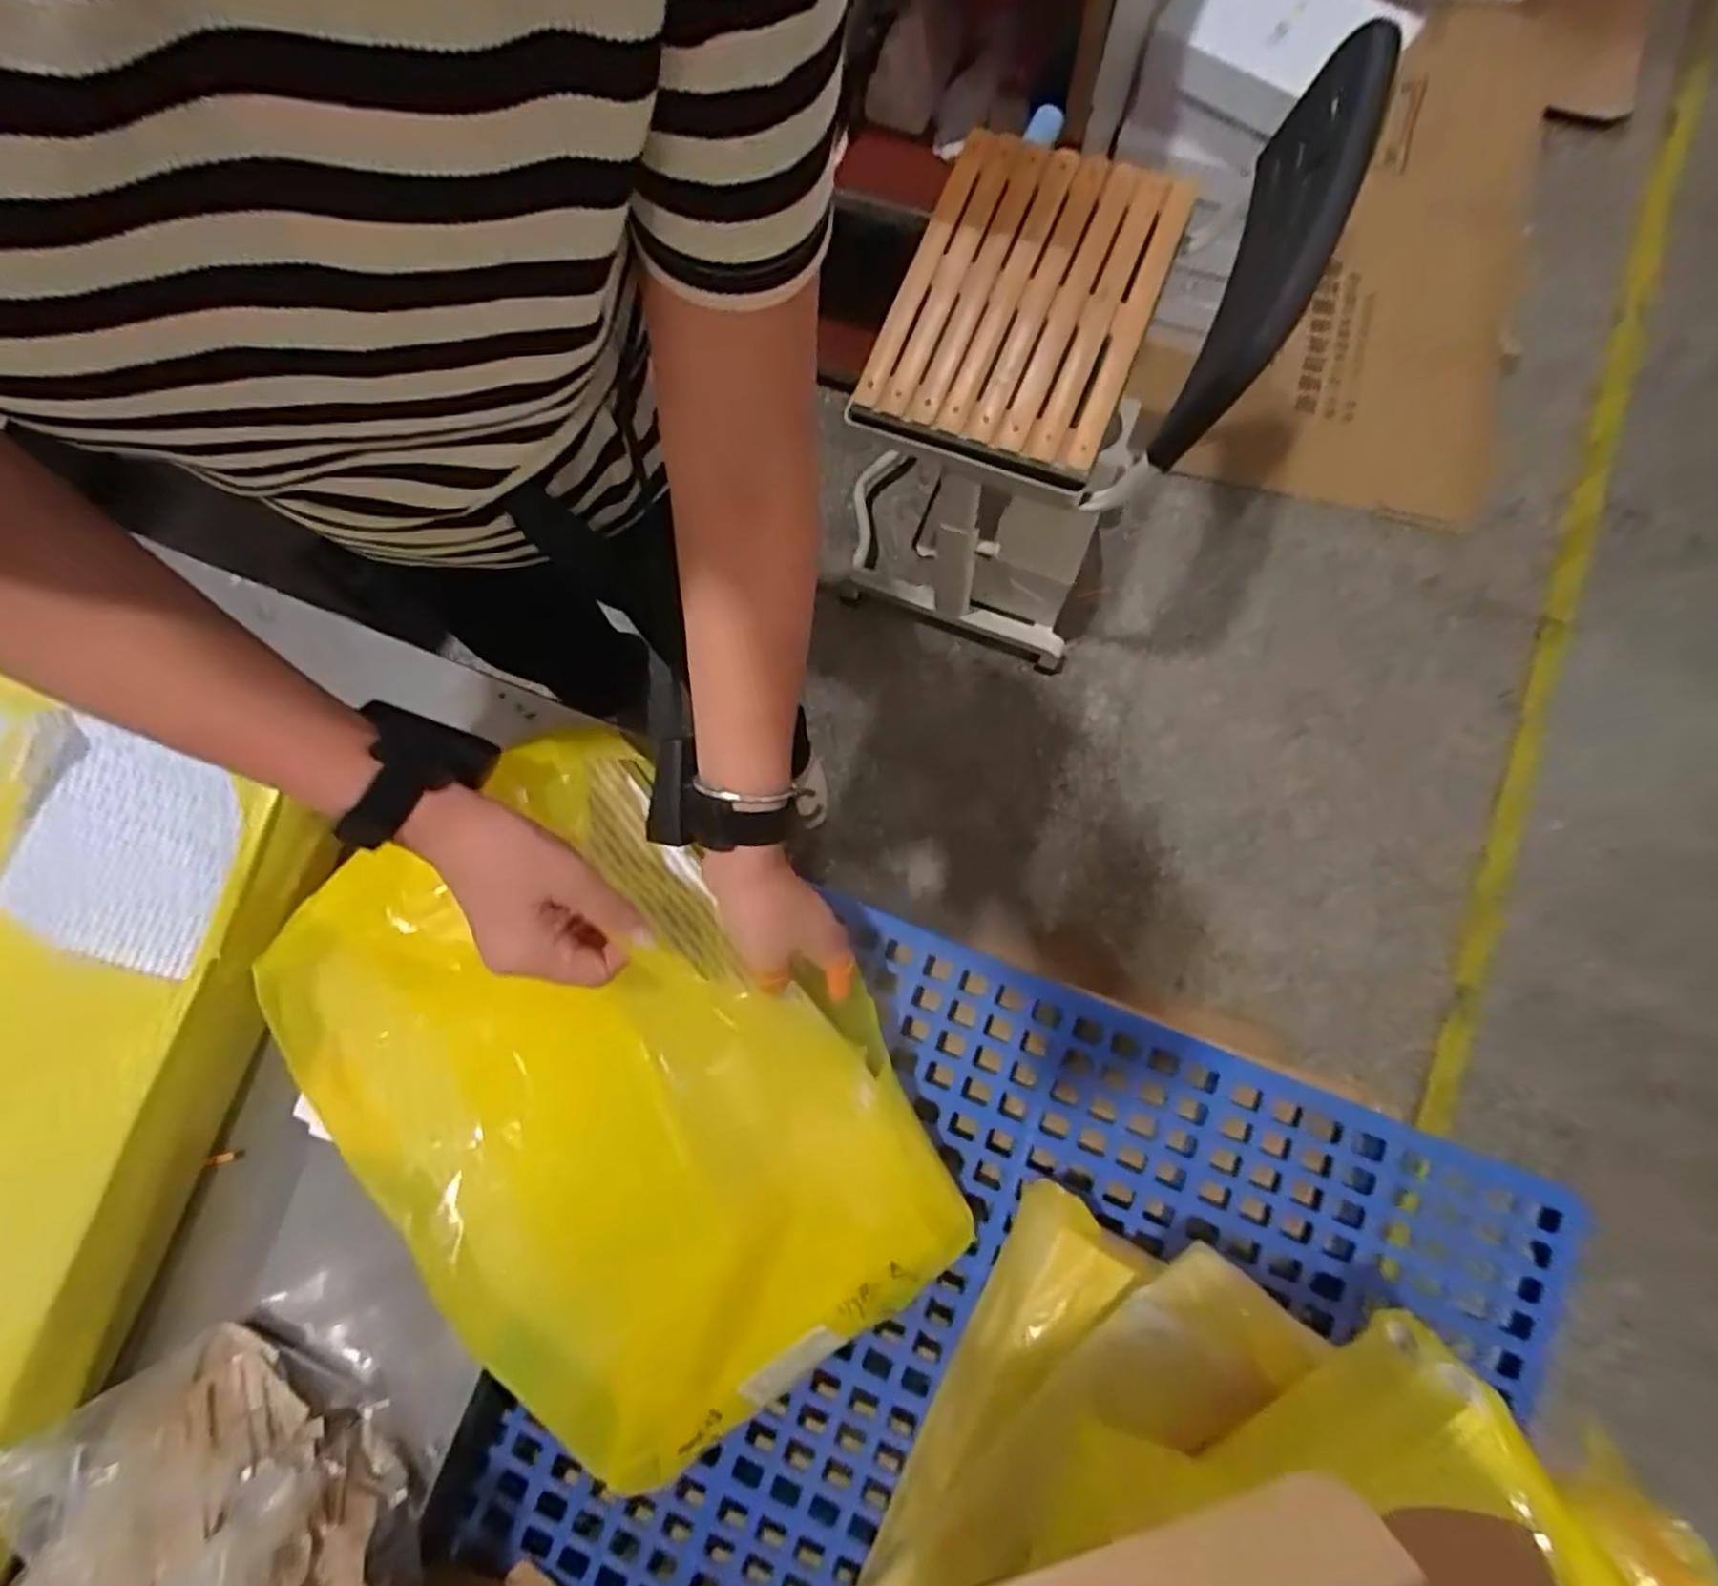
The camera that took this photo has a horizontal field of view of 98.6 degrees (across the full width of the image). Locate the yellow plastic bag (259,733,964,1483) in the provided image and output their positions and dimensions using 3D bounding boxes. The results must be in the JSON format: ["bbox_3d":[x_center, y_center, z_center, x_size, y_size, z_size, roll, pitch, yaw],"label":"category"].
[{"bbox_3d":[-0.170,0.208,0.504,0.324,0.129,0.473,-43,81,-10],"label":"yellow plastic bag"}]

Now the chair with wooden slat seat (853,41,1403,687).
[{"bbox_3d":[0.240,-0.510,1.008,0.389,0.777,0.412,17,81,5],"label":"chair with wooden slat seat"}]

